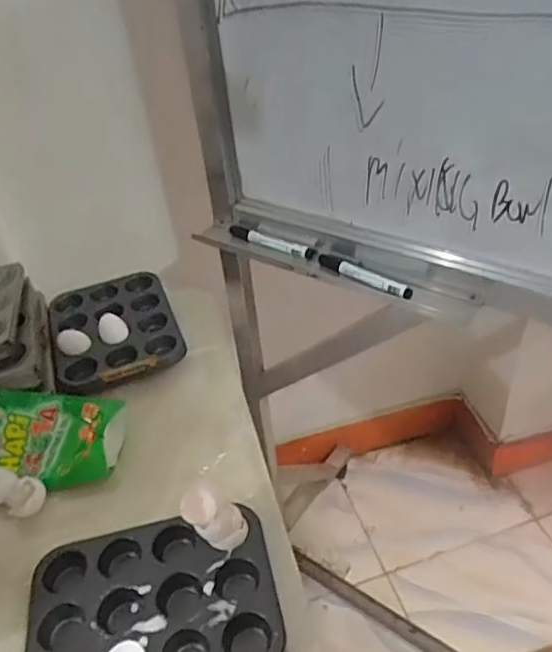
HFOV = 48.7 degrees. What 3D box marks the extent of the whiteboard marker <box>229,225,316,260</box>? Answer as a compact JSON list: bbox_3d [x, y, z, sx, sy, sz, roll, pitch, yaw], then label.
[{"bbox_3d":[-0.007,-0.116,0.850,0.136,0.014,0.022,22,46,30],"label":"whiteboard marker"}]

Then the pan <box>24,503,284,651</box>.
[{"bbox_3d":[-0.129,0.292,0.635,0.253,0.033,0.188,-12,39,-8],"label":"pan"}]

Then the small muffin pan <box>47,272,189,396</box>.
[{"bbox_3d":[-0.258,-0.001,0.972,0.192,0.029,0.256,-16,40,-13],"label":"small muffin pan"}]

